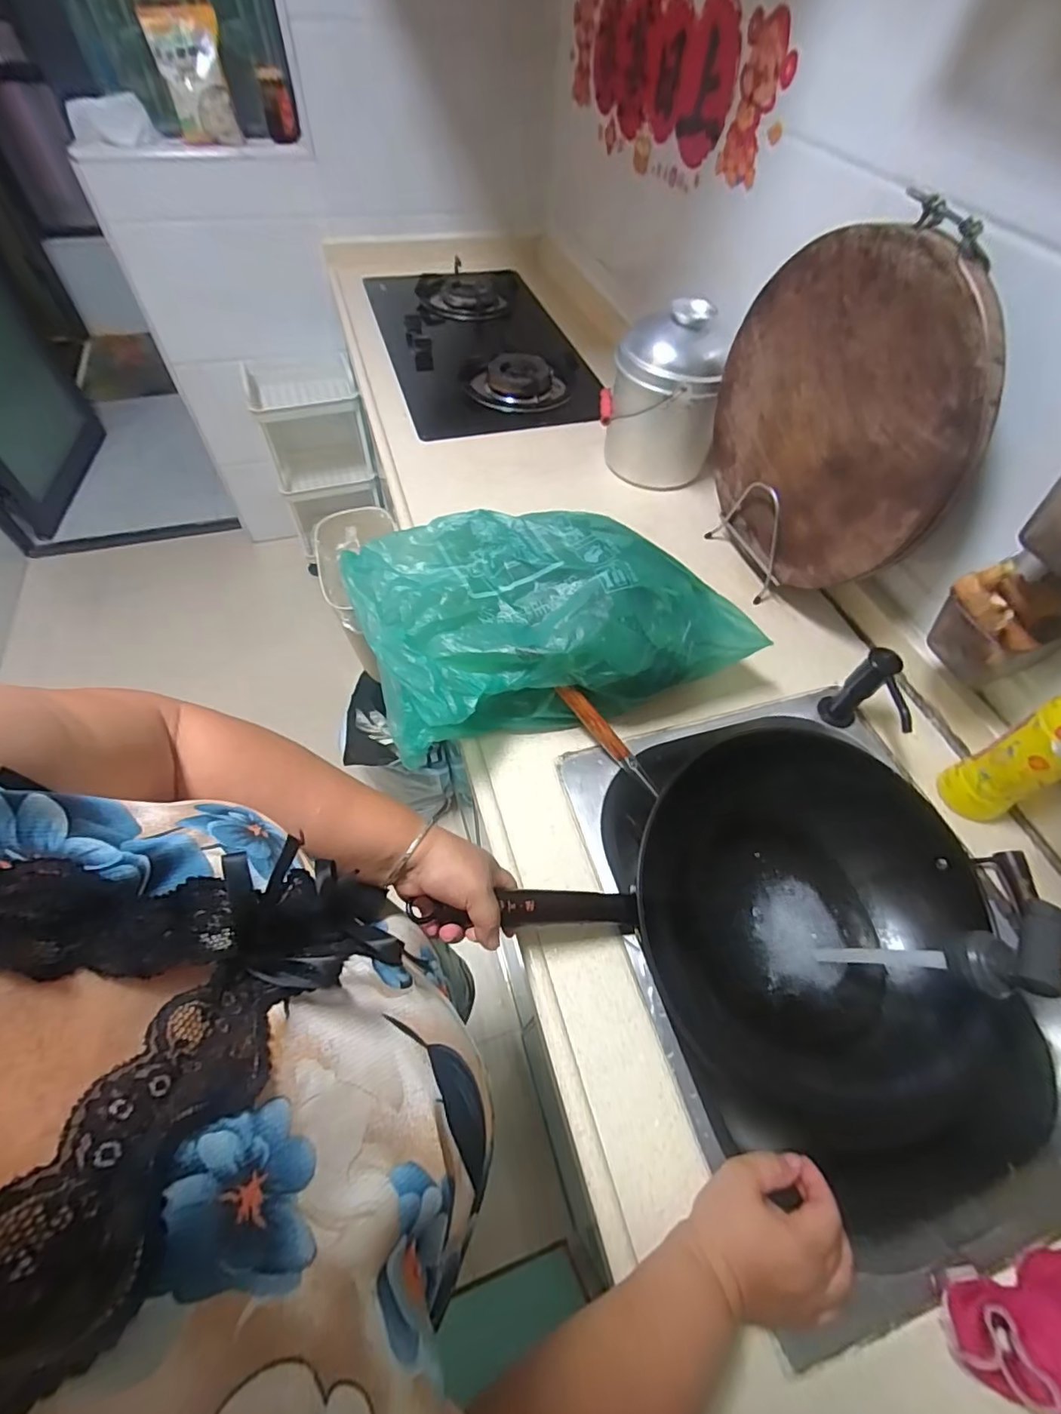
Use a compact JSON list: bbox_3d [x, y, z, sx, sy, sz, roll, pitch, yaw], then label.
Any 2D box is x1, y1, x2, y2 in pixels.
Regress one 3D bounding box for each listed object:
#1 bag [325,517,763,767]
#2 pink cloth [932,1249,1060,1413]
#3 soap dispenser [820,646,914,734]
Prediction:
[{"bbox_3d":[0.021,-0.097,0.636,0.407,0.161,0.225,-13,58,-13],"label":"bag"},{"bbox_3d":[0.352,0.435,0.370,0.108,0.038,0.087,9,56,2],"label":"pink cloth"},{"bbox_3d":[0.390,0.003,0.627,0.036,0.111,0.098,10,56,2],"label":"soap dispenser"}]

